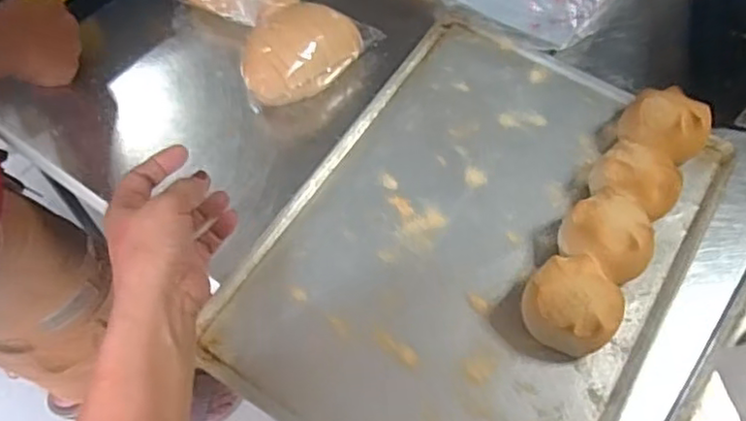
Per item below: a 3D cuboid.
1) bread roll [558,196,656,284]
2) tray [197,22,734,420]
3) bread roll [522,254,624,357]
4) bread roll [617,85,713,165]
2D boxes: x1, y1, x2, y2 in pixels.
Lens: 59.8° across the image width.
[{"bbox_3d":[0.204,0.024,0.564,0.076,0.058,0.068,30,64,14],"label":"bread roll"},{"bbox_3d":[0.098,0.032,0.592,0.327,0.029,0.438,30,64,14],"label":"tray"},{"bbox_3d":[0.164,0.080,0.537,0.079,0.053,0.074,1,61,-2],"label":"bread roll"},{"bbox_3d":[0.274,-0.076,0.613,0.069,0.046,0.072,1,61,-2],"label":"bread roll"}]

